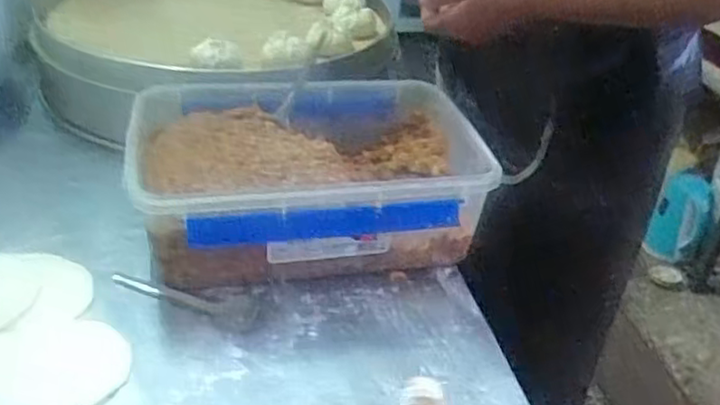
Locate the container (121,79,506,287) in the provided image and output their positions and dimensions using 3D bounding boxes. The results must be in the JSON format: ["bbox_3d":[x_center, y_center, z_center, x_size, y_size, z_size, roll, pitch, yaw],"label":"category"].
[{"bbox_3d":[-0.048,-0.029,0.761,0.370,0.127,0.253,-3,34,-14],"label":"container"}]

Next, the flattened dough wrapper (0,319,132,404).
[{"bbox_3d":[-0.255,0.133,0.578,0.112,0.008,0.099,-10,36,-23],"label":"flattened dough wrapper"}]

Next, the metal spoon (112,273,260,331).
[{"bbox_3d":[-0.167,0.089,0.666,0.145,0.012,0.039,14,33,12],"label":"metal spoon"}]

